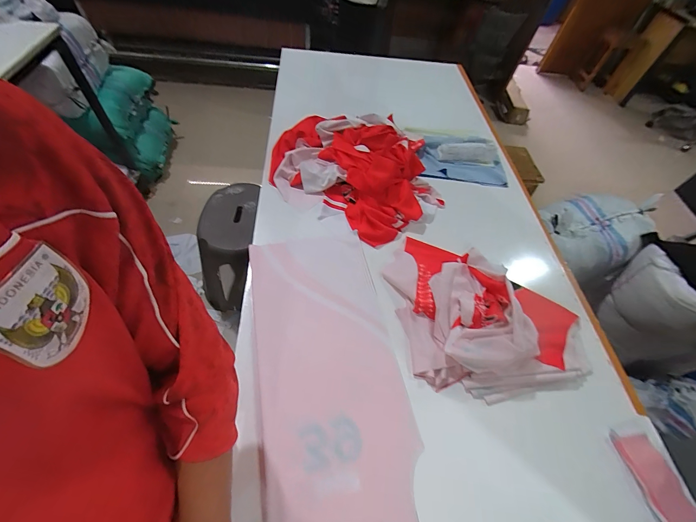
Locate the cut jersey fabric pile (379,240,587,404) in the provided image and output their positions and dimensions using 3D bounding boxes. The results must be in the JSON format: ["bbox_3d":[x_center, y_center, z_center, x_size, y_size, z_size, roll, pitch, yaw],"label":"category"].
[{"bbox_3d":[0.299,0.090,0.652,0.376,0.072,0.350,-4,56,-7],"label":"cut jersey fabric pile"}]

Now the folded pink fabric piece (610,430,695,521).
[{"bbox_3d":[0.531,0.374,0.523,0.071,0.007,0.146,-10,57,-11],"label":"folded pink fabric piece"}]

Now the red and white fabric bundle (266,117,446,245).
[{"bbox_3d":[0.035,-0.293,0.860,0.507,0.112,0.422,31,59,16],"label":"red and white fabric bundle"}]

